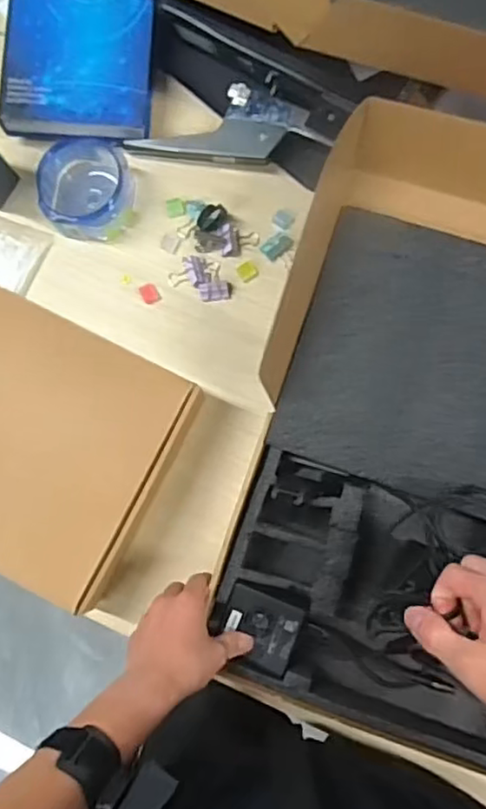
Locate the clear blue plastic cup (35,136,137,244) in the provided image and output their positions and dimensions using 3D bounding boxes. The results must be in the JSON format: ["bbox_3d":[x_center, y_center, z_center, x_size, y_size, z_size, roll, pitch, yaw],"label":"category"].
[{"bbox_3d":[-0.182,-0.252,0.747,0.100,0.055,0.109,-1,83,4],"label":"clear blue plastic cup"}]

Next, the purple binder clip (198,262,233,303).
[{"bbox_3d":[-0.032,-0.142,0.746,0.038,0.011,0.043,-9,82,1],"label":"purple binder clip"}]

